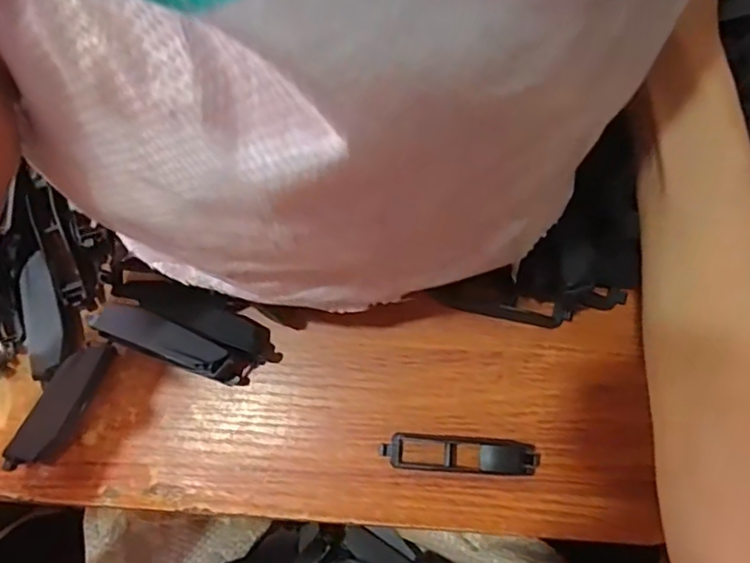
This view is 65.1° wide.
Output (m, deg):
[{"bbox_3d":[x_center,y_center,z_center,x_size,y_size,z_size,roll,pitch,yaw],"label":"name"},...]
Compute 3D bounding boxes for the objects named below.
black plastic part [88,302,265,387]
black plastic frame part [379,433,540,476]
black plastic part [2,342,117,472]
[{"bbox_3d":[-0.103,0.033,0.306,0.080,0.031,0.019,21,79,5],"label":"black plastic part"},{"bbox_3d":[0.044,0.089,0.302,0.081,0.007,0.017,4,78,2],"label":"black plastic frame part"},{"bbox_3d":[-0.163,0.064,0.306,0.016,0.019,0.072,25,79,6],"label":"black plastic part"}]

